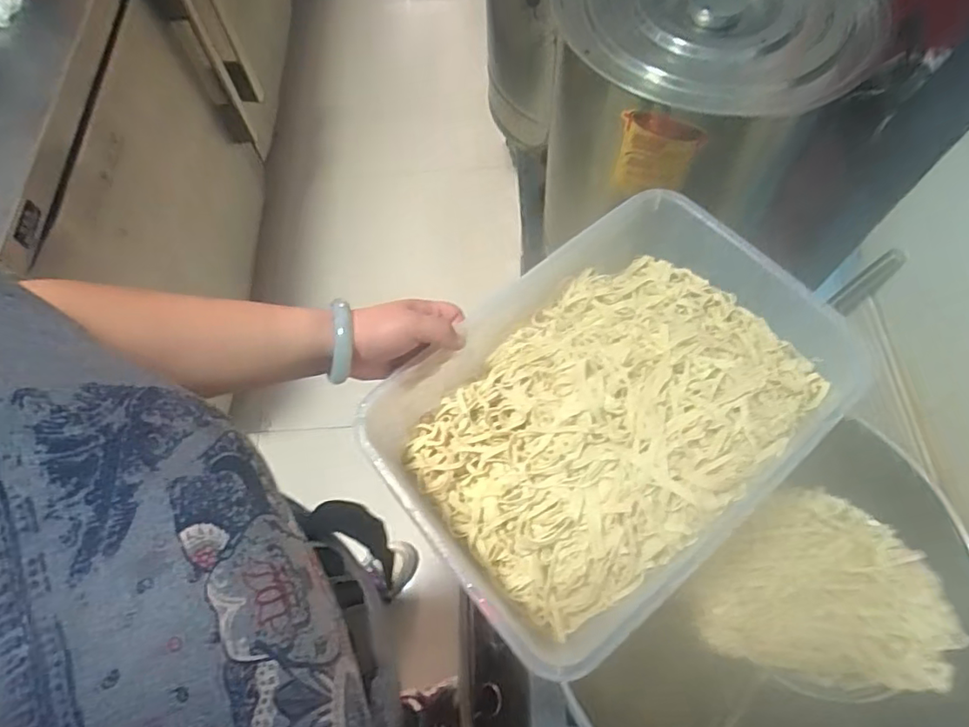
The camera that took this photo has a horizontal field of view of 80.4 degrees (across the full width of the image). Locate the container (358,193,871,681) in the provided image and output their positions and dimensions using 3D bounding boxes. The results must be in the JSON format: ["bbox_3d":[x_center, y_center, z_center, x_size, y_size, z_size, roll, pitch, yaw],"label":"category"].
[{"bbox_3d":[0.108,0.033,0.498,0.376,0.084,0.263,-38,71,-14],"label":"container"}]

